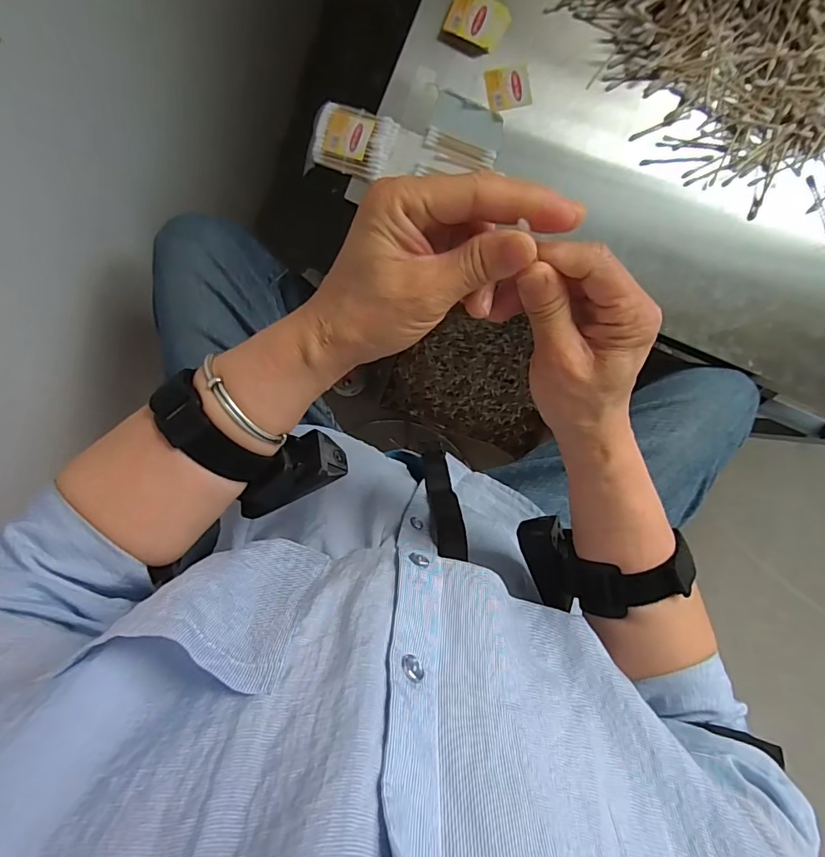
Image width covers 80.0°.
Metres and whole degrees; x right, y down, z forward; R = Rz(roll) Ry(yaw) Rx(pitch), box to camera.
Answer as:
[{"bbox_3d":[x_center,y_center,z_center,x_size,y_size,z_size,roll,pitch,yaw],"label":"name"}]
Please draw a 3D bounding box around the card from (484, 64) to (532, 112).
[{"bbox_3d":[0.097,-0.341,0.491,0.042,0.004,0.040,-10,92,-1],"label":"card"}]

